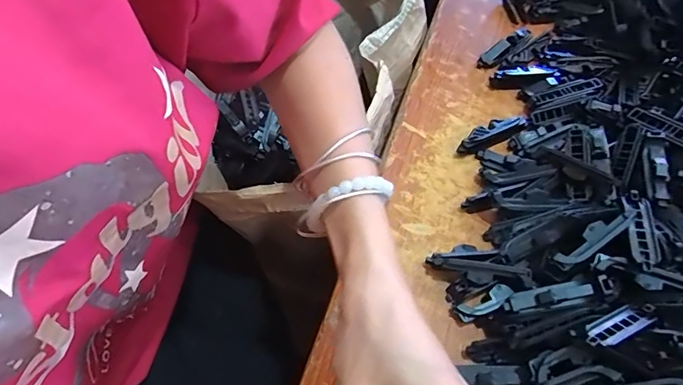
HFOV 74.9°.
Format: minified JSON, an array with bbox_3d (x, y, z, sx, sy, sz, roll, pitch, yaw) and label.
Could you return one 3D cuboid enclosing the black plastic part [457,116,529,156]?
[{"bbox_3d":[0.147,-0.058,0.440,0.081,0.016,0.019,-21,70,-18],"label":"black plastic part"}]

